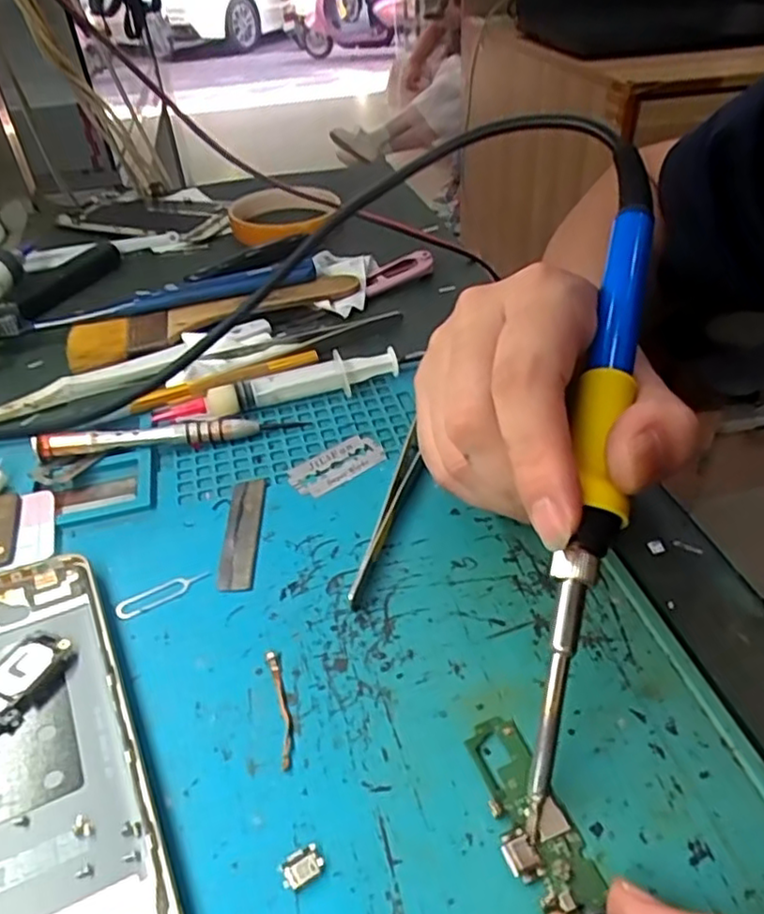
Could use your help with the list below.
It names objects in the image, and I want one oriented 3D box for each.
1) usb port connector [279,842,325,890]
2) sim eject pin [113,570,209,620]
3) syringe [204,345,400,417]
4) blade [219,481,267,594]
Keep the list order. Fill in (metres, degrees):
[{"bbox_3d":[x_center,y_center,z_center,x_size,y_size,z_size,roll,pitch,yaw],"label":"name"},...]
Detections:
[{"bbox_3d":[-0.020,0.101,0.164,0.010,0.004,0.008,-18,42,-16],"label":"usb port connector"},{"bbox_3d":[-0.077,0.048,0.235,0.033,0.004,0.008,-23,50,-20],"label":"sim eject pin"},{"bbox_3d":[-0.037,-0.035,0.316,0.090,0.015,0.012,-11,40,-8],"label":"syringe"},{"bbox_3d":[-0.054,0.027,0.254,0.013,0.004,0.056,-5,40,0],"label":"blade"}]

